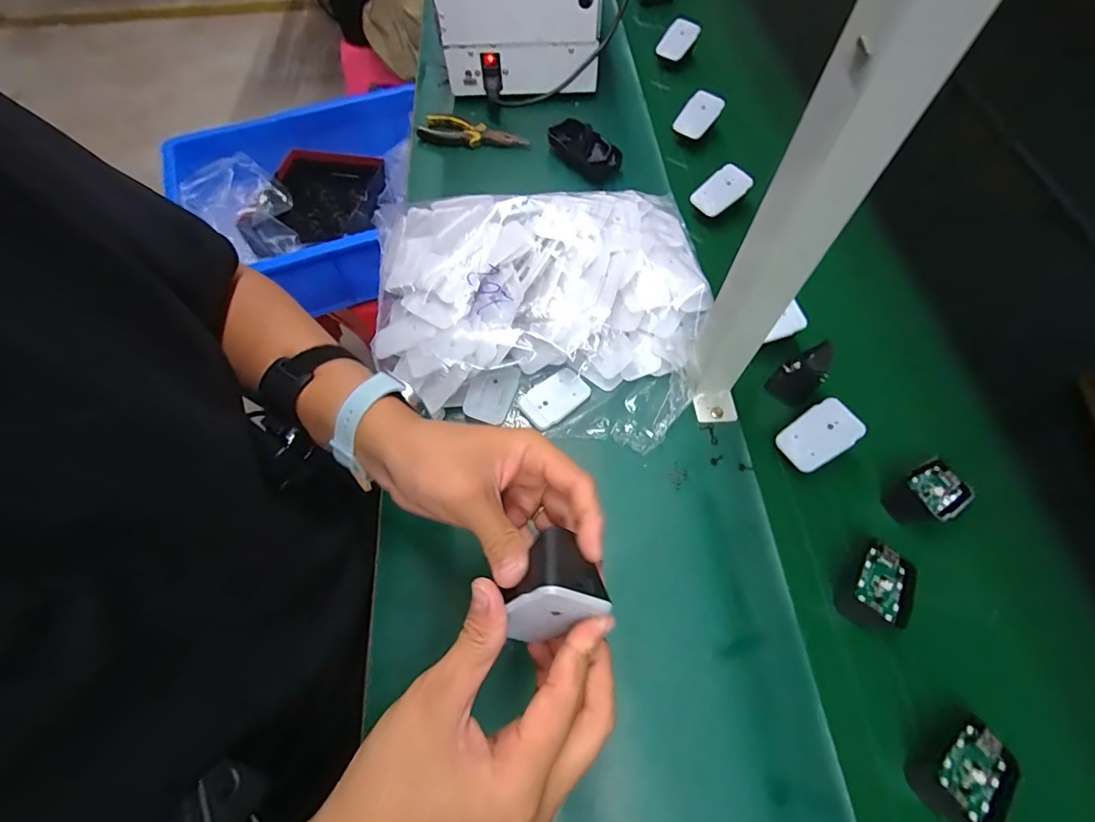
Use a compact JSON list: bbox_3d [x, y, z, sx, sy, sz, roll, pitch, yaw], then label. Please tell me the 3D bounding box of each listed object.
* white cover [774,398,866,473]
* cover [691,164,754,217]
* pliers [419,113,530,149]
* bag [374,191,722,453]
[{"bbox_3d":[0.250,0.023,0.436,0.069,0.005,0.046,-40,68,5],"label":"white cover"},{"bbox_3d":[0.216,-0.275,0.590,0.066,0.006,0.044,-41,83,15],"label":"cover"},{"bbox_3d":[-0.105,-0.385,0.665,0.148,0.019,0.048,15,65,9],"label":"pliers"},{"bbox_3d":[-0.017,-0.107,0.482,0.339,0.071,0.254,5,65,3],"label":"bag"}]

